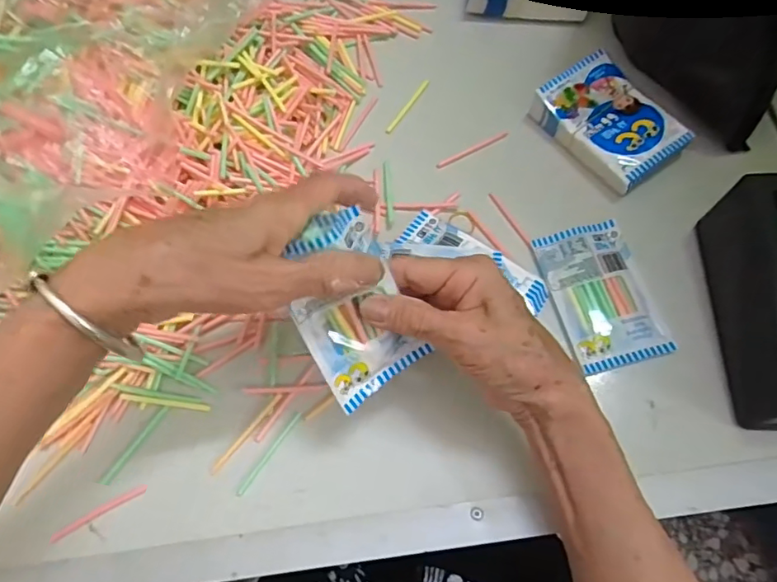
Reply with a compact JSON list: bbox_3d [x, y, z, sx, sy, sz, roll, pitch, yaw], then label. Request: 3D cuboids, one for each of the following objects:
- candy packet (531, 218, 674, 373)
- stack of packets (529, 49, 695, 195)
[{"bbox_3d":[0.150,0.002,0.380,0.064,0.005,0.104,-13,68,-2],"label":"candy packet"},{"bbox_3d":[0.174,-0.131,0.424,0.074,0.031,0.105,-33,70,-10],"label":"stack of packets"}]

